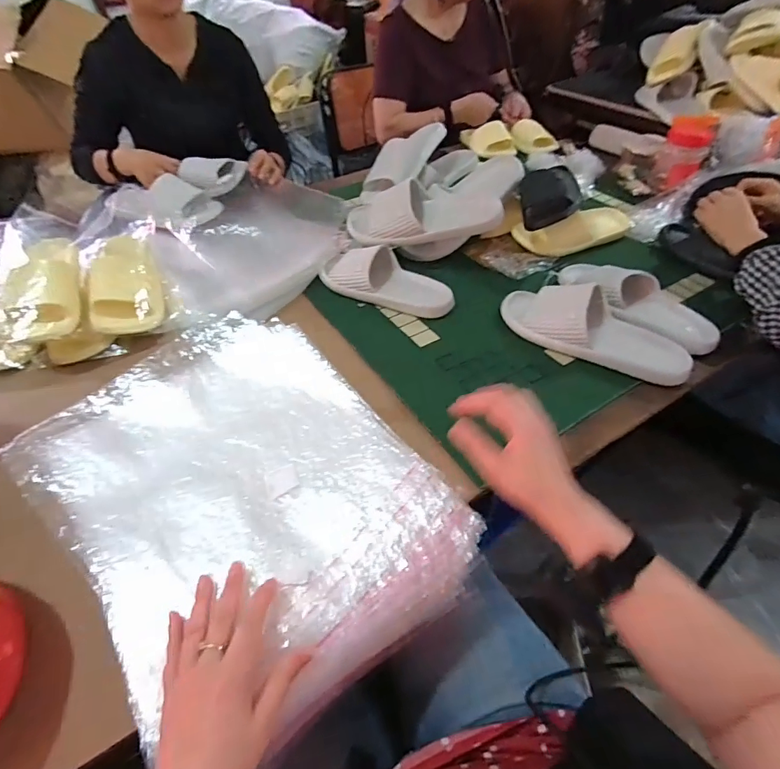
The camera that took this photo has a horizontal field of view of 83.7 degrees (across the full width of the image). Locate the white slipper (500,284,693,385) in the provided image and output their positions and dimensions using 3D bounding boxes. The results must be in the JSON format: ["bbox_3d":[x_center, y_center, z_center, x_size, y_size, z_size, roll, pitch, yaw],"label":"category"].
[{"bbox_3d":[0.310,-0.094,0.666,0.287,0.068,0.112,25,54,24],"label":"white slipper"}]

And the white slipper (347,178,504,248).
[{"bbox_3d":[0.059,-0.326,0.827,0.283,0.074,0.119,-3,47,1],"label":"white slipper"}]

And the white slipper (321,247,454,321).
[{"bbox_3d":[-0.006,-0.198,0.780,0.250,0.068,0.105,18,51,19],"label":"white slipper"}]

